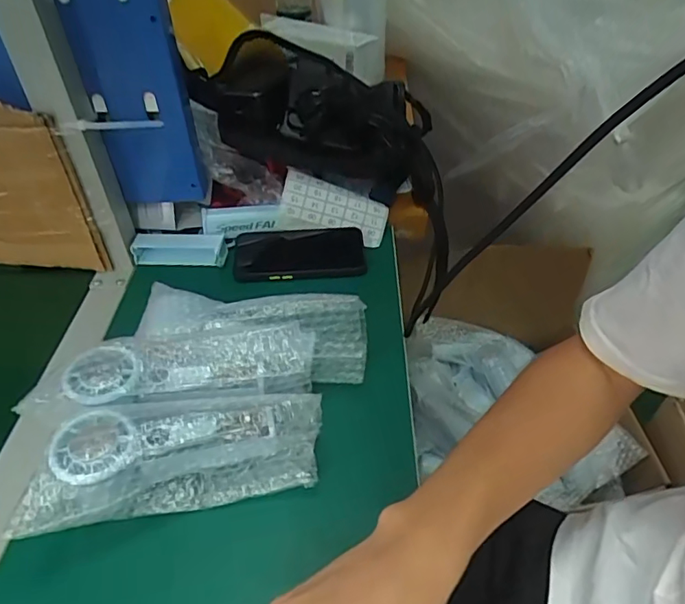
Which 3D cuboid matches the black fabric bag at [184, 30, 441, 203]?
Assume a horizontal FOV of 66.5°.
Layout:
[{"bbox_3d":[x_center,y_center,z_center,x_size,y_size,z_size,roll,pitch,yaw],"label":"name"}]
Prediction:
[{"bbox_3d":[-0.018,-0.227,0.647,0.314,0.109,0.133,14,40,-18],"label":"black fabric bag"}]

